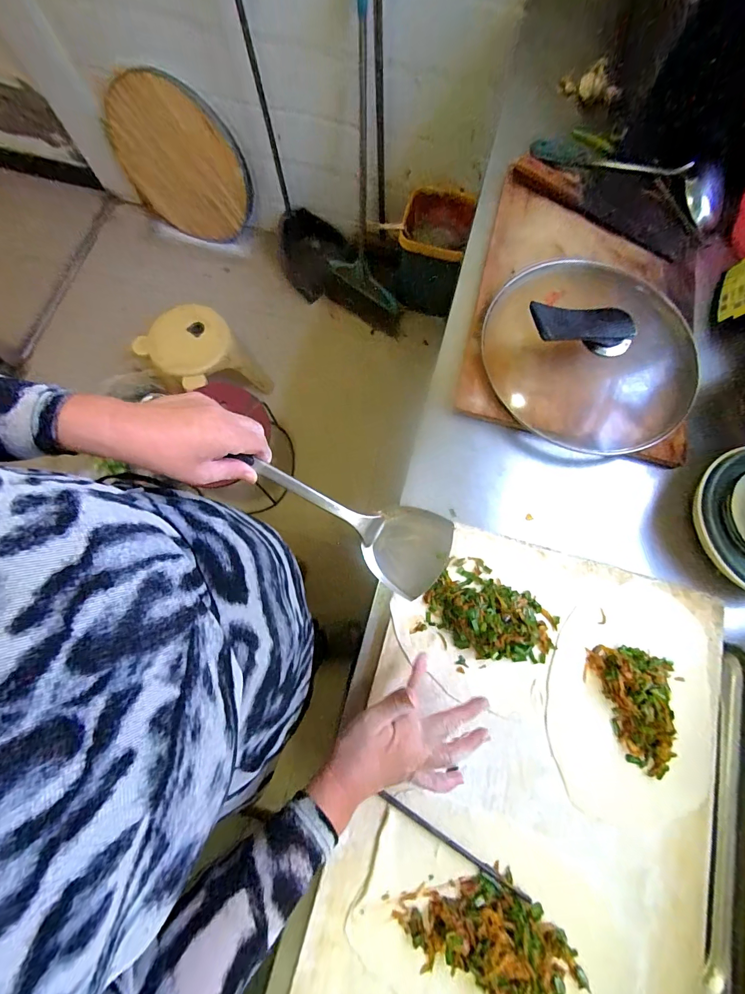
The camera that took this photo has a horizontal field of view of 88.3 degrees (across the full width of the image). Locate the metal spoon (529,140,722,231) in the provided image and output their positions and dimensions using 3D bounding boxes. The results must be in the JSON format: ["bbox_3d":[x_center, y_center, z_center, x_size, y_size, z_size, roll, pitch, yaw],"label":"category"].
[{"bbox_3d":[0.406,-0.513,0.609,0.307,0.035,0.071,22,77,7],"label":"metal spoon"}]

